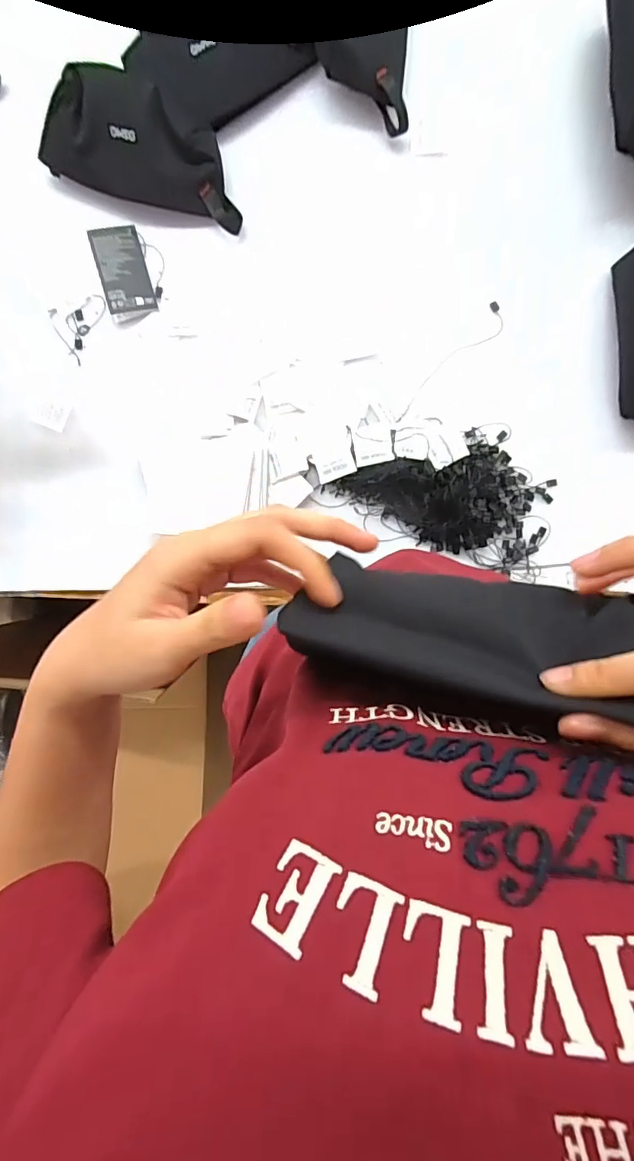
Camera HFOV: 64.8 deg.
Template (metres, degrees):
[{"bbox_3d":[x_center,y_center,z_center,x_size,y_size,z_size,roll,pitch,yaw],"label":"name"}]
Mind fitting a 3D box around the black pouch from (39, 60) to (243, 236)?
[{"bbox_3d":[-0.186,-0.441,0.511,0.202,0.062,0.095,16,92,5],"label":"black pouch"}]

